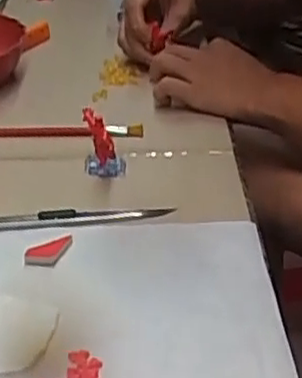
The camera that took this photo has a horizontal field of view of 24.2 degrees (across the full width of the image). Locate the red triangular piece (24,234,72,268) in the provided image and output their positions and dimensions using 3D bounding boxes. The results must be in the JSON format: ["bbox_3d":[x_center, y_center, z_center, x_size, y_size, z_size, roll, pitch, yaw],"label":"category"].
[{"bbox_3d":[-0.071,0.043,0.488,0.020,0.009,0.039,10,33,23],"label":"red triangular piece"}]

